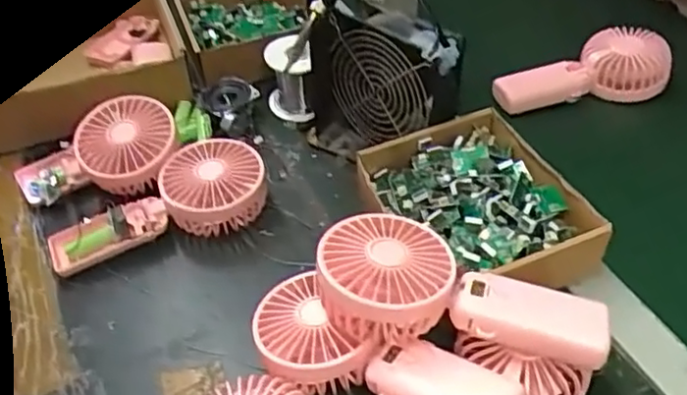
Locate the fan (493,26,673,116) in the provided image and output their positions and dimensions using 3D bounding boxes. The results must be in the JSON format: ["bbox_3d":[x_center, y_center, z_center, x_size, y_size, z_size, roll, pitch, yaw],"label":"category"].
[{"bbox_3d":[0.252,-0.129,0.734,0.175,0.065,0.069,-14,40,7],"label":"fan"}]

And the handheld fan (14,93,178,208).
[{"bbox_3d":[-0.223,-0.039,0.605,0.152,0.047,0.086,-23,65,6],"label":"handheld fan"}]

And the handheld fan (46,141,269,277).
[{"bbox_3d":[-0.153,0.014,0.570,0.183,0.054,0.083,-25,48,-21],"label":"handheld fan"}]

